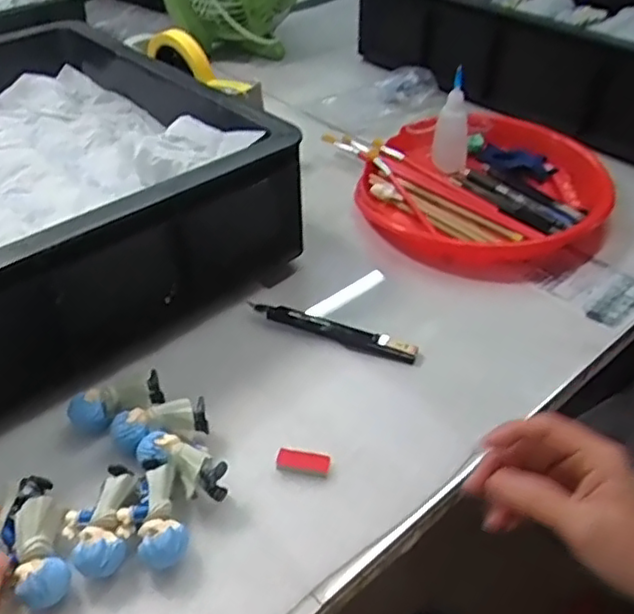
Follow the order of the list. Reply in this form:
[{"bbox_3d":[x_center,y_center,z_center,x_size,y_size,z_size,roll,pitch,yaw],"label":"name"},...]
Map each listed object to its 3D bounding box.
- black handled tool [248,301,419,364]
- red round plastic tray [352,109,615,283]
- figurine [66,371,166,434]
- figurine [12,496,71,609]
[{"bbox_3d":[0.012,0.017,0.515,0.137,0.009,0.018,16,45,17],"label":"black handled tool"},{"bbox_3d":[0.169,-0.127,0.654,0.235,0.062,0.244,0,42,0],"label":"red round plastic tray"},{"bbox_3d":[-0.136,0.063,0.442,0.060,0.020,0.026,-14,44,-16],"label":"figurine"},{"bbox_3d":[-0.154,0.139,0.364,0.024,0.033,0.057,-14,44,-15],"label":"figurine"}]

